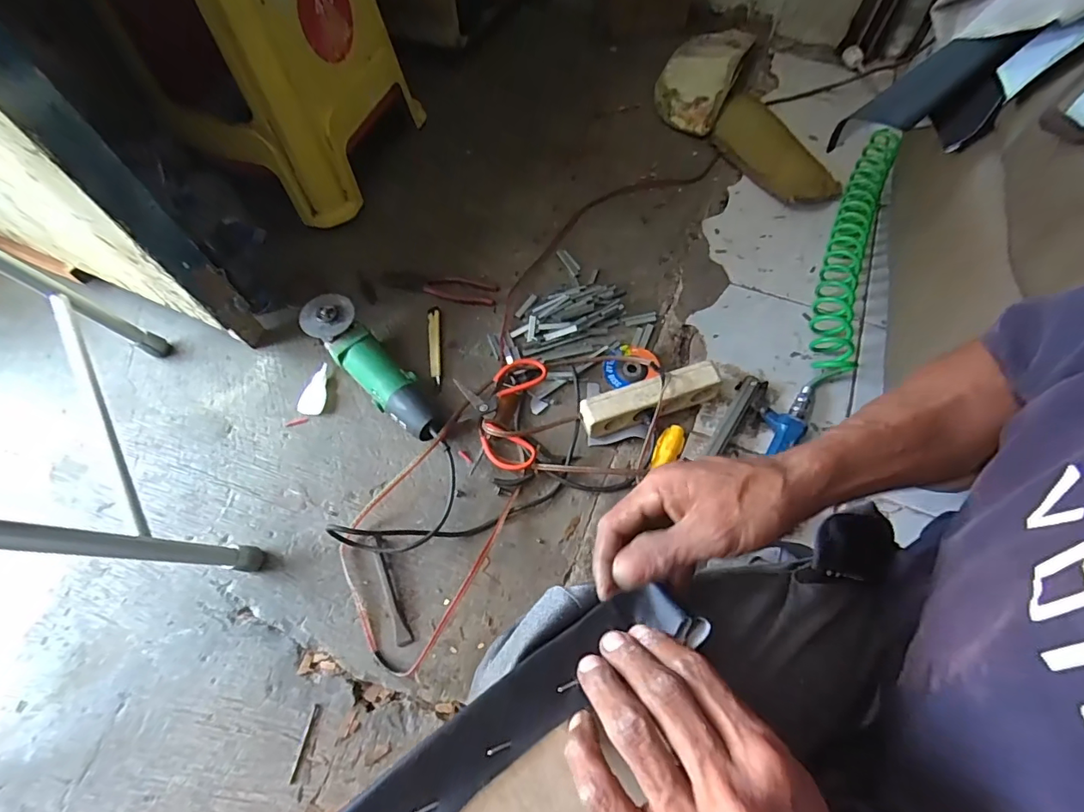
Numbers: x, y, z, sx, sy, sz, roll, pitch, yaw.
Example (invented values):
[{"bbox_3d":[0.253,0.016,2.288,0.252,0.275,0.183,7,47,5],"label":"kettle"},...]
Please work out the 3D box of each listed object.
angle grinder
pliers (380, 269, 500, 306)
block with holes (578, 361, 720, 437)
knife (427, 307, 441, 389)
[{"bbox_3d":[-0.240,-0.054,0.729,0.262,0.080,0.072,40,68,18],"label":"angle grinder"},{"bbox_3d":[-0.173,-0.199,0.835,0.194,0.016,0.040,9,62,3],"label":"pliers"},{"bbox_3d":[0.152,-0.010,0.709,0.196,0.057,0.044,-14,63,-9],"label":"block with holes"},{"bbox_3d":[-0.169,-0.096,0.791,0.021,0.012,0.145,-6,62,-5],"label":"knife"}]

